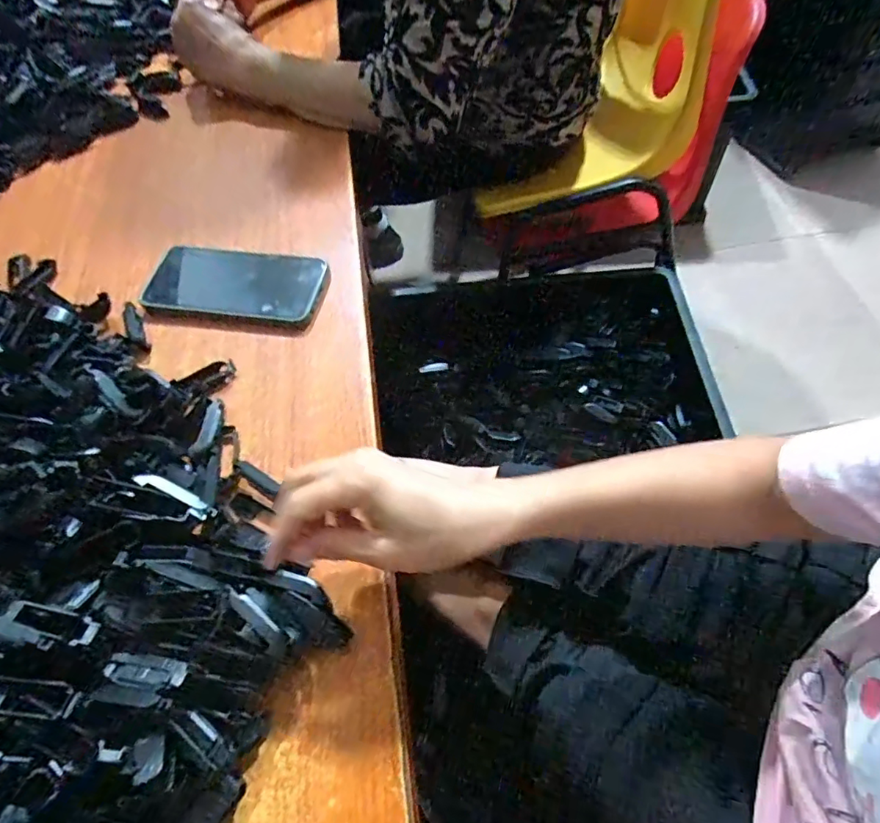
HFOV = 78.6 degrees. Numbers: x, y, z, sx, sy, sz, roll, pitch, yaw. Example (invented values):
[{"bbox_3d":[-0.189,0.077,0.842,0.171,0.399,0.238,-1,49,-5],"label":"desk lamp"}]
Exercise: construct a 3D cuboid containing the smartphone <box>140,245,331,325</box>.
[{"bbox_3d":[-0.185,-0.119,0.494,0.162,0.007,0.078,9,60,8],"label":"smartphone"}]

